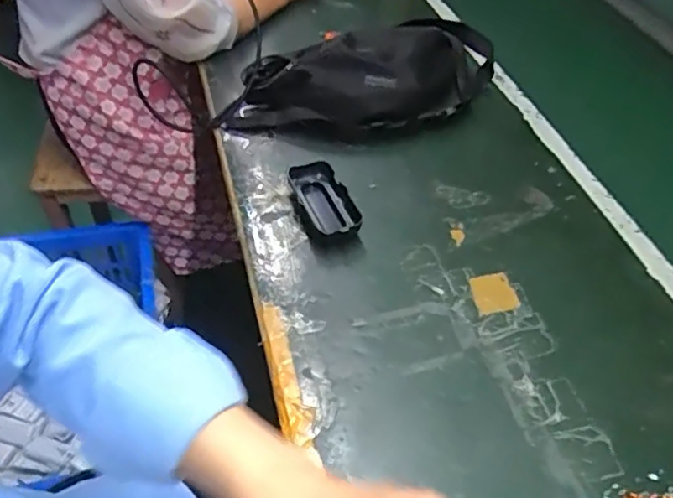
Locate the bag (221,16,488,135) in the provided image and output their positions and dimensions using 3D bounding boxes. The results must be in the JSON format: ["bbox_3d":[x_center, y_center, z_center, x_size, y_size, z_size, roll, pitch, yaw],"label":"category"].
[{"bbox_3d":[0.035,-0.235,0.791,0.359,0.093,0.172,2,46,-5],"label":"bag"}]

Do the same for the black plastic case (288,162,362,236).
[{"bbox_3d":[-0.013,-0.053,0.662,0.051,0.032,0.109,-16,50,-20],"label":"black plastic case"}]

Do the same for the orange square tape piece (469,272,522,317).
[{"bbox_3d":[0.159,0.044,0.600,0.044,0.004,0.045,-6,47,-12],"label":"orange square tape piece"}]

